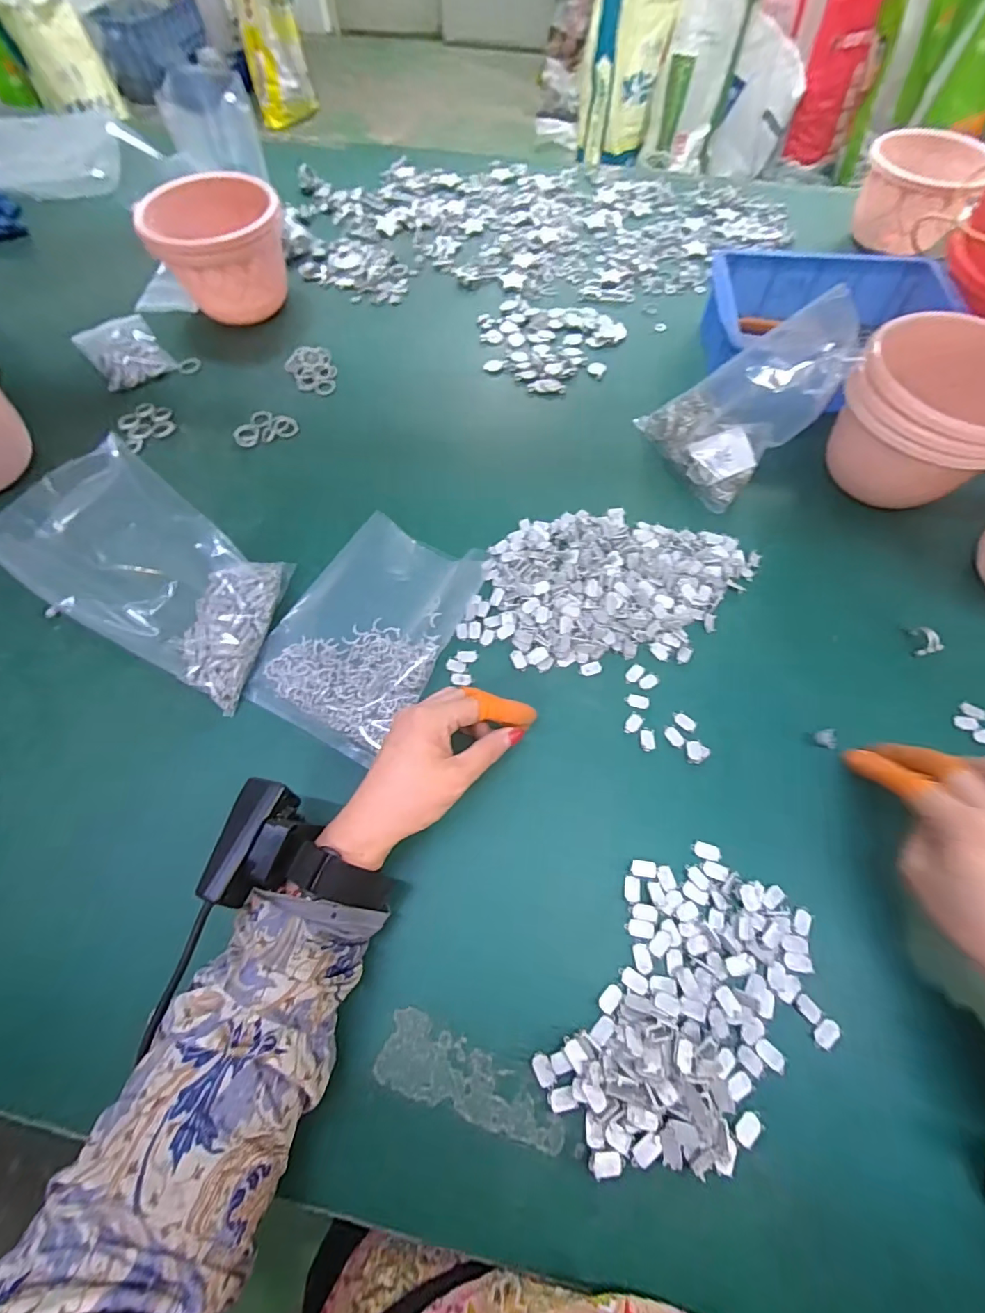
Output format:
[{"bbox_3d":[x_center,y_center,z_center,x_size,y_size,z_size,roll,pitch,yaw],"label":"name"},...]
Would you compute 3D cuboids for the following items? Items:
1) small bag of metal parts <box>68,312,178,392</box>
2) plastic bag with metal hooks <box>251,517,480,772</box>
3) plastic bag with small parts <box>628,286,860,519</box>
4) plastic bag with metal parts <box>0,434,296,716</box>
[{"bbox_3d":[-0.420,-0.351,0.559,0.075,0.024,0.105,-36,69,-16],"label":"small bag of metal parts"},{"bbox_3d":[-0.100,-0.026,0.407,0.127,0.017,0.195,26,66,12],"label":"plastic bag with metal hooks"},{"bbox_3d":[0.234,-0.240,0.451,0.113,0.125,0.131,-22,66,-11],"label":"plastic bag with small parts"},{"bbox_3d":[-0.234,-0.060,0.365,0.171,0.070,0.128,42,56,-30],"label":"plastic bag with metal parts"}]

